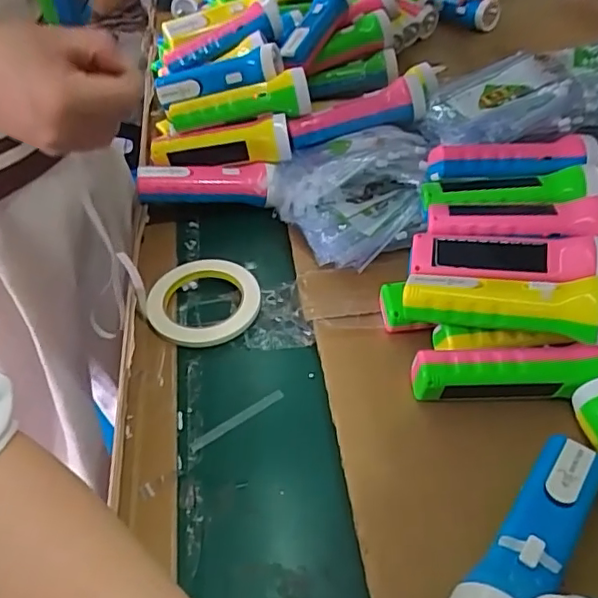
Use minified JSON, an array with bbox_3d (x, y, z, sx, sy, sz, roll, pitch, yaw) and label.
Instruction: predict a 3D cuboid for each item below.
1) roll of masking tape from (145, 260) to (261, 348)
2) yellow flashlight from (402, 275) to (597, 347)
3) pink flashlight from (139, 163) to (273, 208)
[{"bbox_3d":[-0.094,0.003,0.584,0.109,0.030,0.100,-1,43,1],"label":"roll of masking tape"},{"bbox_3d":[0.169,0.002,0.467,0.160,0.056,0.042,12,45,15],"label":"yellow flashlight"},{"bbox_3d":[-0.108,-0.138,0.687,0.155,0.047,0.048,-4,43,-2],"label":"pink flashlight"}]

